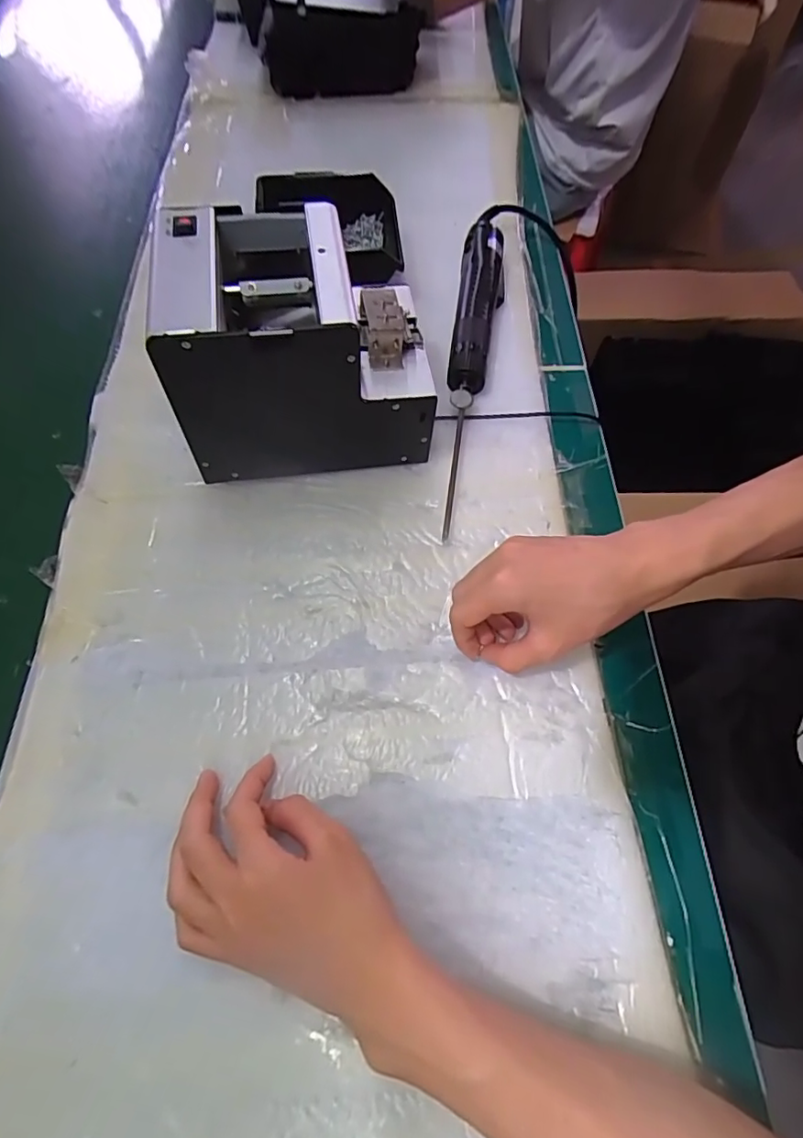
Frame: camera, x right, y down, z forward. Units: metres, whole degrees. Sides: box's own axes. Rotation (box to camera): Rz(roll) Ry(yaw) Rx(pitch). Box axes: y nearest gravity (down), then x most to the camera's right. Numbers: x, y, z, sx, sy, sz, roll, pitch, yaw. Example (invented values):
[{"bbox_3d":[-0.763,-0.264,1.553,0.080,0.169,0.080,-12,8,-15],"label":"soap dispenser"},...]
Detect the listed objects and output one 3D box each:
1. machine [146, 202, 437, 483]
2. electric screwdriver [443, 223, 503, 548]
[{"bbox_3d":[-0.072,-0.160,0.410,0.173,0.151,0.119,-8,63,-5],"label":"machine"},{"bbox_3d":[0.065,-0.193,0.489,0.042,0.046,0.362,7,62,3],"label":"electric screwdriver"}]

